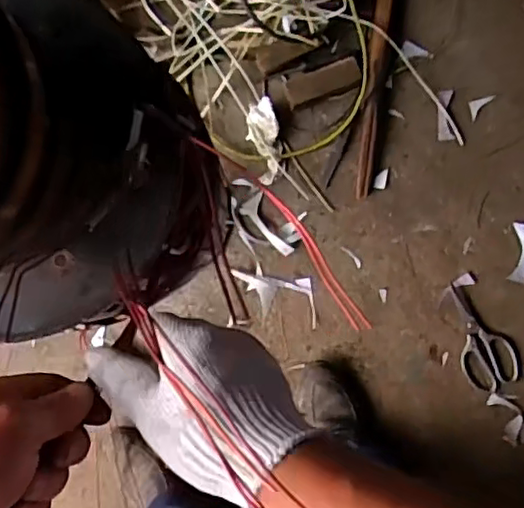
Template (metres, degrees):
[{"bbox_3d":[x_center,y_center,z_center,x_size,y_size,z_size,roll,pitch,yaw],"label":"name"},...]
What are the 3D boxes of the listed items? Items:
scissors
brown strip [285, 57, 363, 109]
[{"bbox_3d":[0.386,0.148,1.129,0.089,0.023,0.196,-21,89,0],"label":"scissors"},{"bbox_3d":[0.104,-0.301,1.109,0.131,0.030,0.054,-22,89,0],"label":"brown strip"}]

